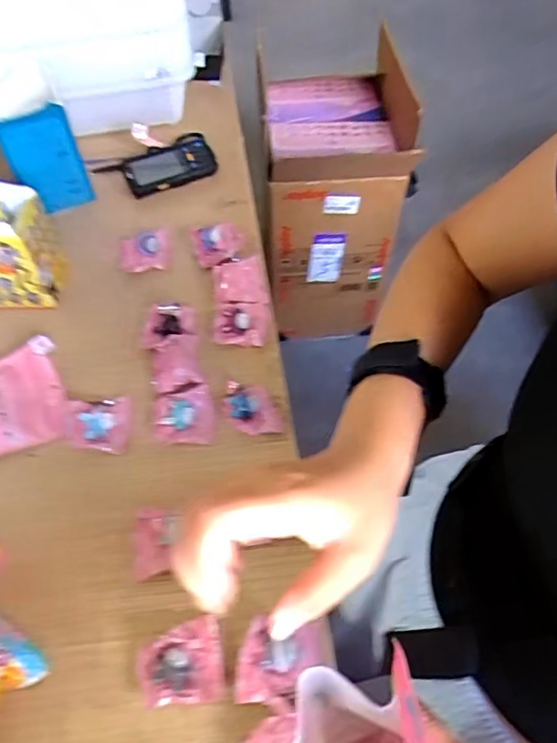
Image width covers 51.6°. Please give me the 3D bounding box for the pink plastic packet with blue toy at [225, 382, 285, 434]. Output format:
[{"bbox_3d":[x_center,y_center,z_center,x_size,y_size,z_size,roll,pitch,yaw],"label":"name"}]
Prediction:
[{"bbox_3d":[-0.033,0.044,0.707,0.057,0.022,0.079,-24,59,-14],"label":"pink plastic packet with blue toy"}]

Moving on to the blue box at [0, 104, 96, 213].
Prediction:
[{"bbox_3d":[-0.344,-0.308,0.862,0.099,0.175,0.021,-15,58,-8],"label":"blue box"}]

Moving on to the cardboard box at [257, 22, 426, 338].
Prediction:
[{"bbox_3d":[0.131,-0.433,1.487,0.317,0.577,0.442,-2,57,0],"label":"cardboard box"}]

